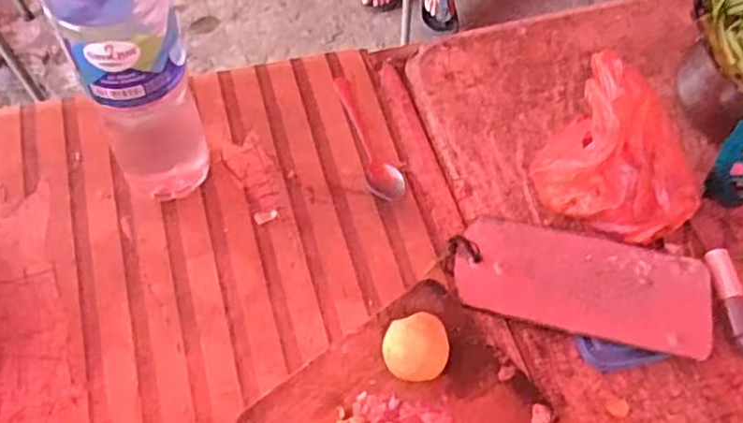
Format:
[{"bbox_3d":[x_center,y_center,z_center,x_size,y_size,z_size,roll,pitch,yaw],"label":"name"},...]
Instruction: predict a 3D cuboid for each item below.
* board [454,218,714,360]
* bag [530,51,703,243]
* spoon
[{"bbox_3d":[0.200,0.067,0.623,0.229,0.010,0.101,12,61,9],"label":"board"},{"bbox_3d":[0.247,-0.047,0.626,0.151,0.123,0.117,34,64,15],"label":"bag"},{"bbox_3d":[-0.003,-0.083,0.698,0.036,0.017,0.169,-13,62,-11],"label":"spoon"}]

